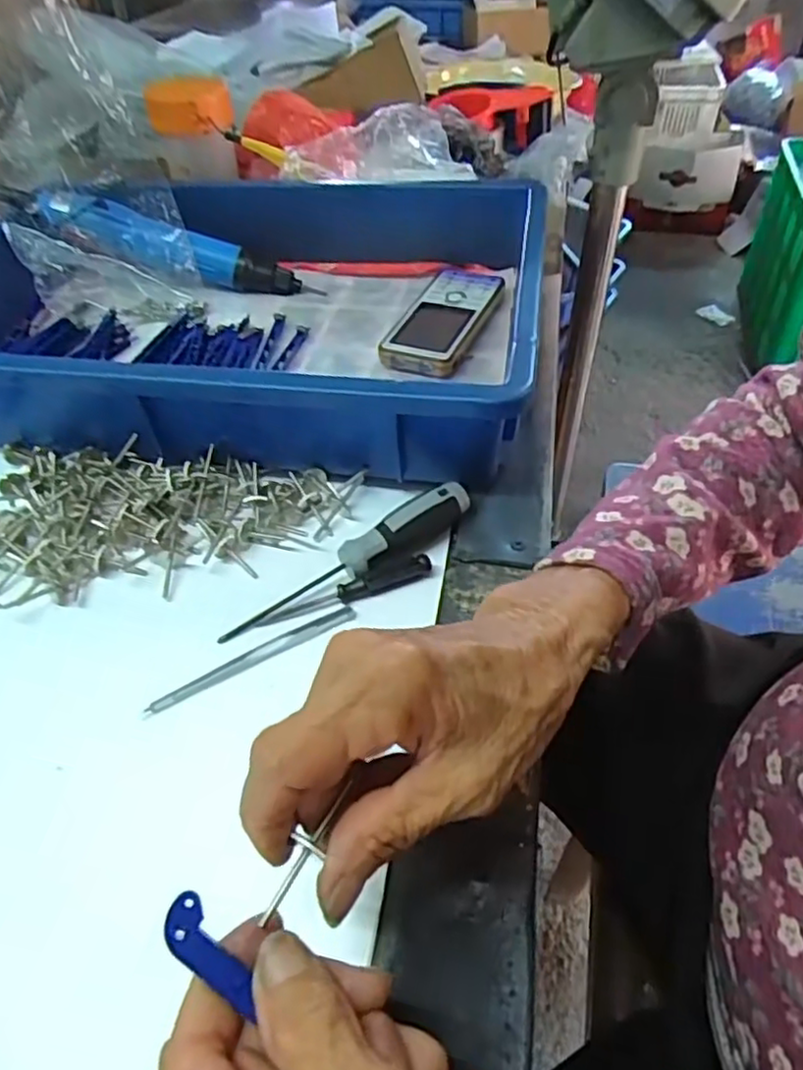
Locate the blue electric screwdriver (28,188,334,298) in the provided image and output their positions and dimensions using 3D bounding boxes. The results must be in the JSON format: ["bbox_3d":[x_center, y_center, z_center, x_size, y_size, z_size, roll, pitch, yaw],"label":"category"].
[{"bbox_3d":[-0.185,-0.234,0.546,0.219,0.028,0.031,17,47,-6],"label":"blue electric screwdriver"}]

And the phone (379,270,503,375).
[{"bbox_3d":[0.030,-0.161,0.500,0.063,0.021,0.128,13,48,16],"label":"phone"}]

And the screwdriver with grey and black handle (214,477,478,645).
[{"bbox_3d":[-0.026,0.012,0.348,0.143,0.022,0.023,-24,49,-19],"label":"screwdriver with grey and black handle"}]

